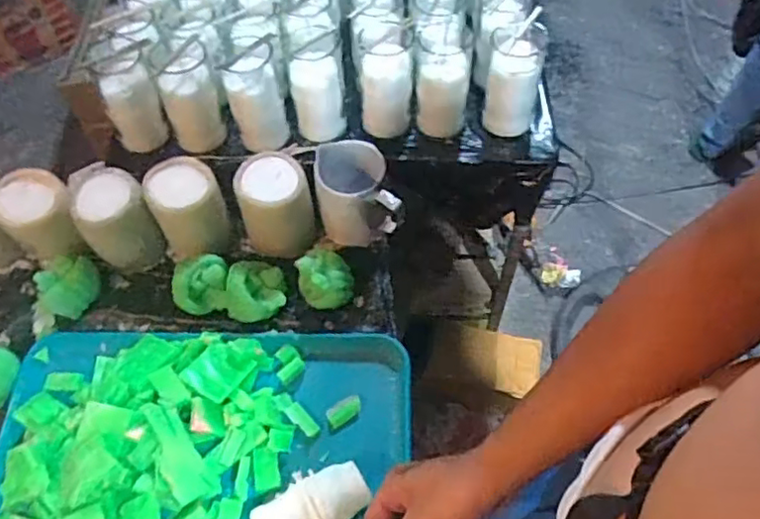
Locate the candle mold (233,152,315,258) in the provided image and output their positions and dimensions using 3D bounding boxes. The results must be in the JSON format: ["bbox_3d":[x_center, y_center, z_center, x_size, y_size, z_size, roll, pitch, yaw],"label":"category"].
[{"bbox_3d":[-0.127,-0.064,0.786,0.085,0.106,0.082,-10,59,-5],"label":"candle mold"}]

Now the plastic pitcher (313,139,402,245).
[{"bbox_3d":[-0.026,-0.080,0.788,0.105,0.099,0.084,6,59,4],"label":"plastic pitcher"}]

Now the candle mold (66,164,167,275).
[{"bbox_3d":[-0.313,-0.050,0.758,0.080,0.118,0.079,-1,59,1],"label":"candle mold"}]

